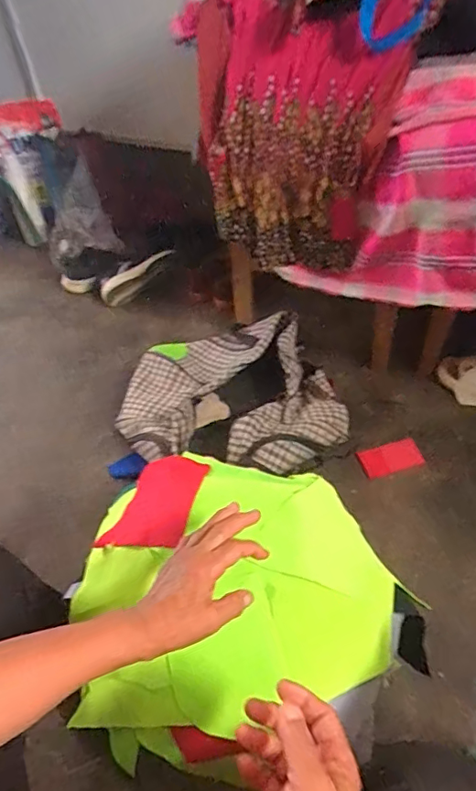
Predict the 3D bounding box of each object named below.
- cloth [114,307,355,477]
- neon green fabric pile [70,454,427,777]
[{"bbox_3d":[-0.033,0.002,1.156,0.455,0.115,0.450,-21,49,-15],"label":"cloth"},{"bbox_3d":[0.009,0.225,0.578,0.379,0.089,0.328,7,51,13],"label":"neon green fabric pile"}]

